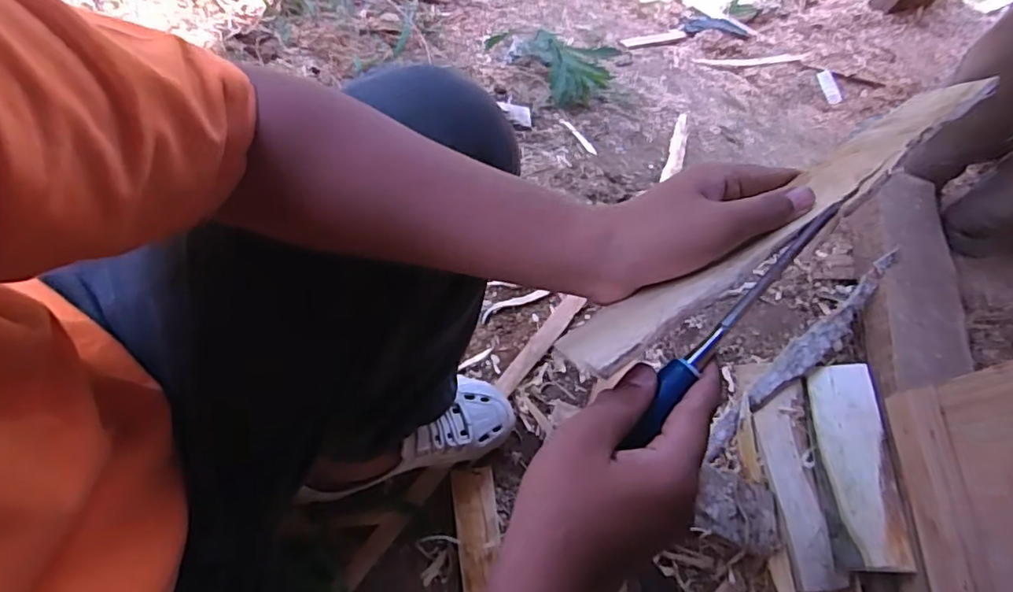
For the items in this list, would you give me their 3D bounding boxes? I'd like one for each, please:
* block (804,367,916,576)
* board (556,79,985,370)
[{"bbox_3d":[0.449,0.211,0.764,0.084,0.030,0.263,9,56,1],"label":"block"},{"bbox_3d":[0.169,-0.049,0.354,0.317,0.069,0.006,-32,111,-9],"label":"board"}]

